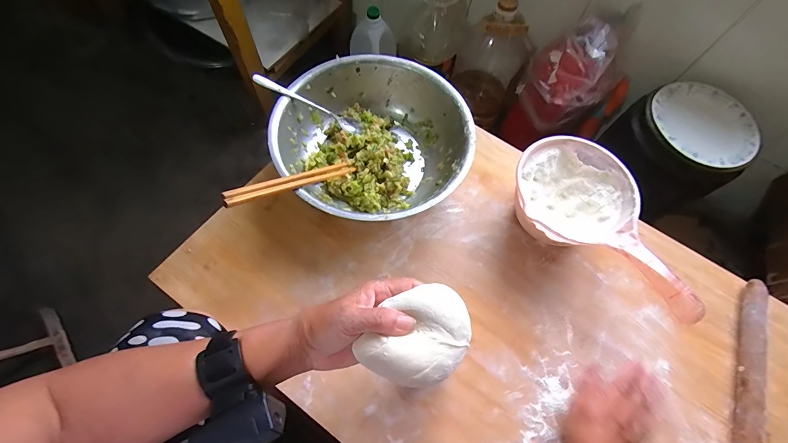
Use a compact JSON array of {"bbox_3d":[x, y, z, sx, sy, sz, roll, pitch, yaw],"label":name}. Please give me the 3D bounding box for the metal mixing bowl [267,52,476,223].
[{"bbox_3d":[-0.030,-0.111,0.513,0.268,0.086,0.259,1,66,-3],"label":"metal mixing bowl"}]

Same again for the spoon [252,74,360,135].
[{"bbox_3d":[-0.124,-0.170,0.508,0.159,0.015,0.025,23,64,-22],"label":"spoon"}]

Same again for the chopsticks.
[{"bbox_3d":[-0.123,-0.049,0.439,0.021,0.014,0.195,44,38,15],"label":"chopsticks"}]

